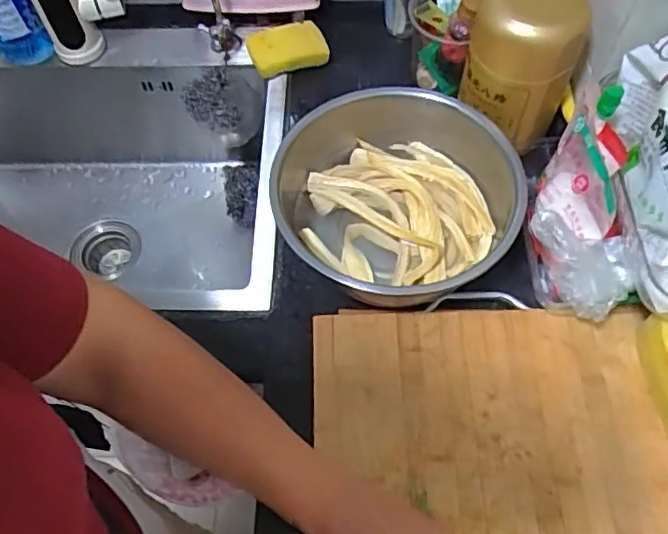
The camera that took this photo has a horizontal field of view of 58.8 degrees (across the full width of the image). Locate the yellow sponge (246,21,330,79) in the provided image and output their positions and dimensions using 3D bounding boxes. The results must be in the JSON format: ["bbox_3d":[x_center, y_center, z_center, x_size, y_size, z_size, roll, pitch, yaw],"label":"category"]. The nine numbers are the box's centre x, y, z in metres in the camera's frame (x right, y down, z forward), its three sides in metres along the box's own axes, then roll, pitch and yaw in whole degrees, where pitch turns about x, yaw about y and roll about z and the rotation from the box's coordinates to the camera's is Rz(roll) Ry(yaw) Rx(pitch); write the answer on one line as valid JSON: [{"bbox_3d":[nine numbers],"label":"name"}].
[{"bbox_3d":[-0.062,-0.290,0.789,0.095,0.028,0.061,-20,61,-7],"label":"yellow sponge"}]

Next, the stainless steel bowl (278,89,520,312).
[{"bbox_3d":[0.064,-0.067,0.621,0.246,0.095,0.238,-2,61,3],"label":"stainless steel bowl"}]

